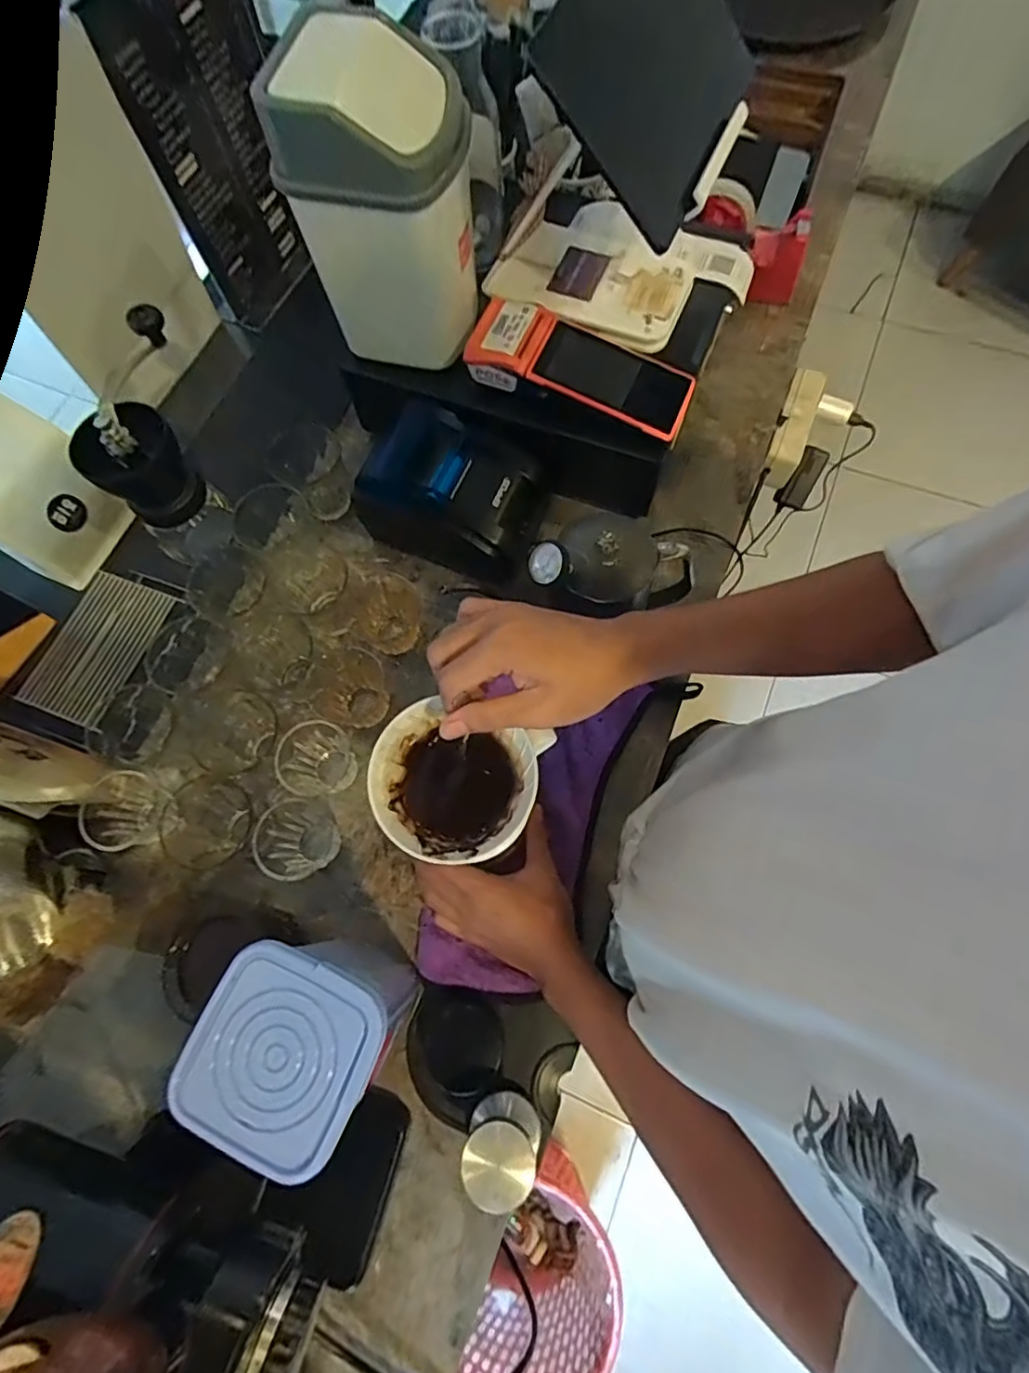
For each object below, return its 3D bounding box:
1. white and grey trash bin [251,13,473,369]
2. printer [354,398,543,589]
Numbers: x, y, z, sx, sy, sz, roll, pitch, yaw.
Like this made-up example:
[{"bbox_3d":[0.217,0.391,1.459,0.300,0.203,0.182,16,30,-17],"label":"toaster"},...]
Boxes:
[{"bbox_3d":[-0.106,-0.410,0.519,0.129,0.209,0.114,14,73,7],"label":"white and grey trash bin"},{"bbox_3d":[-0.069,-0.211,0.618,0.194,0.102,0.128,20,74,9],"label":"printer"}]

